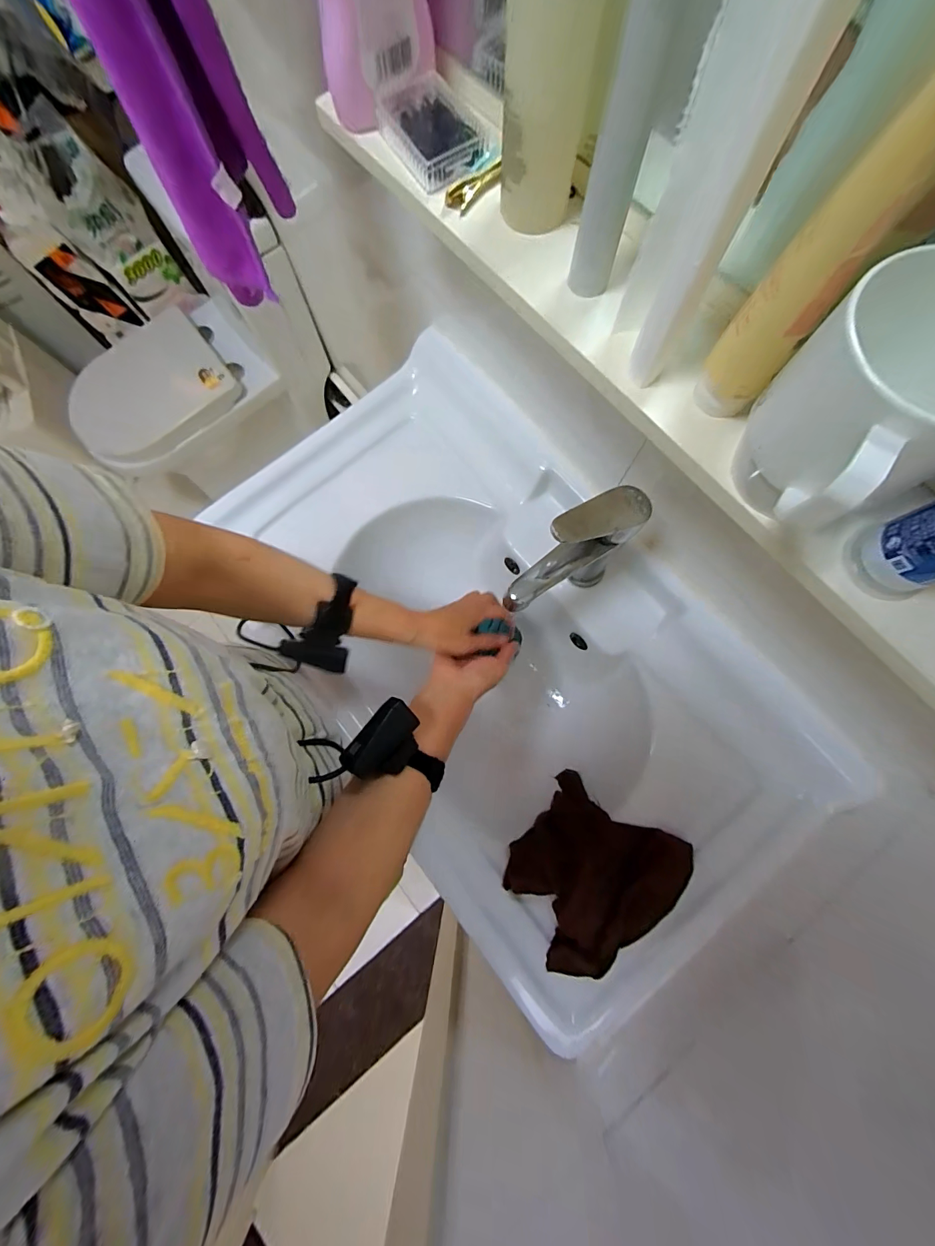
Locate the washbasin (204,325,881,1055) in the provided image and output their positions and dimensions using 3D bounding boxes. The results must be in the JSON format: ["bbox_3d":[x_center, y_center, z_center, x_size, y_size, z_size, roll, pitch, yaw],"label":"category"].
[{"bbox_3d":[0.036,0.019,0.602,0.454,0.183,0.798,-35,79,-6],"label":"washbasin"}]

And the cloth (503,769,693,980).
[{"bbox_3d":[0.147,0.297,0.515,0.200,0.116,0.161,-42,80,-7],"label":"cloth"}]

